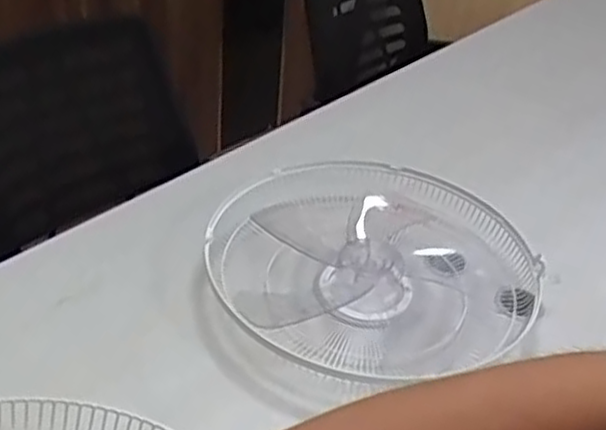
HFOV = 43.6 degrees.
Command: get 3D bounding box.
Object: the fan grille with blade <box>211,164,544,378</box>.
[{"bbox_3d":[0.089,0.075,1.066,0.424,0.104,0.431,3,36,-2],"label":"fan grille with blade"}]

